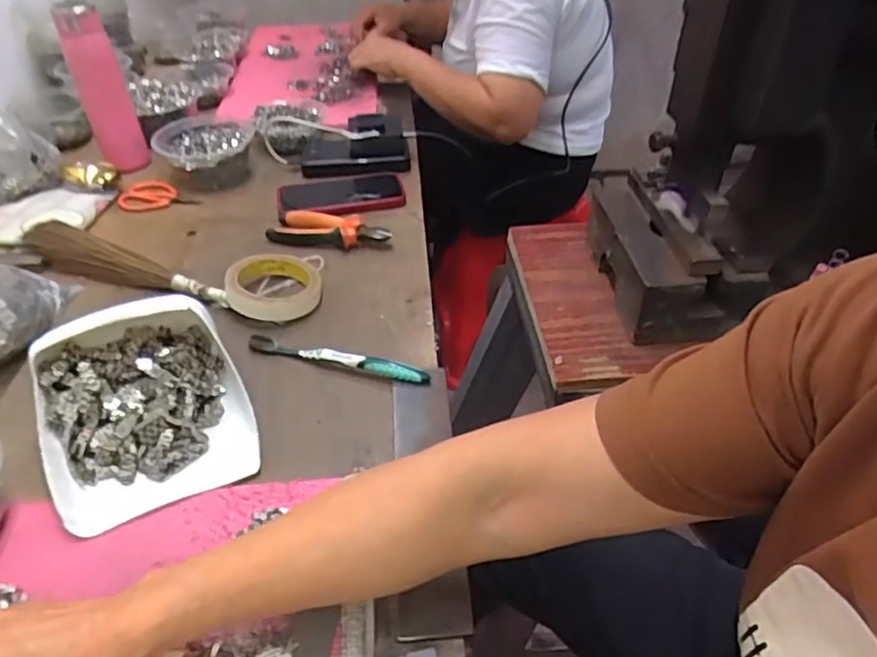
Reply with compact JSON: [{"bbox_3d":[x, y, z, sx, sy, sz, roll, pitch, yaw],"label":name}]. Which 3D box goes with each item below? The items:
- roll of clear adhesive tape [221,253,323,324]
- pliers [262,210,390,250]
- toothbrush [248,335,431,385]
[{"bbox_3d":[-0.178,-0.049,0.683,0.099,0.027,0.098,1,41,-1],"label":"roll of clear adhesive tape"},{"bbox_3d":[-0.131,-0.121,0.774,0.146,0.023,0.056,4,40,7],"label":"pliers"},{"bbox_3d":[-0.096,0.028,0.601,0.182,0.024,0.014,12,42,12],"label":"toothbrush"}]

